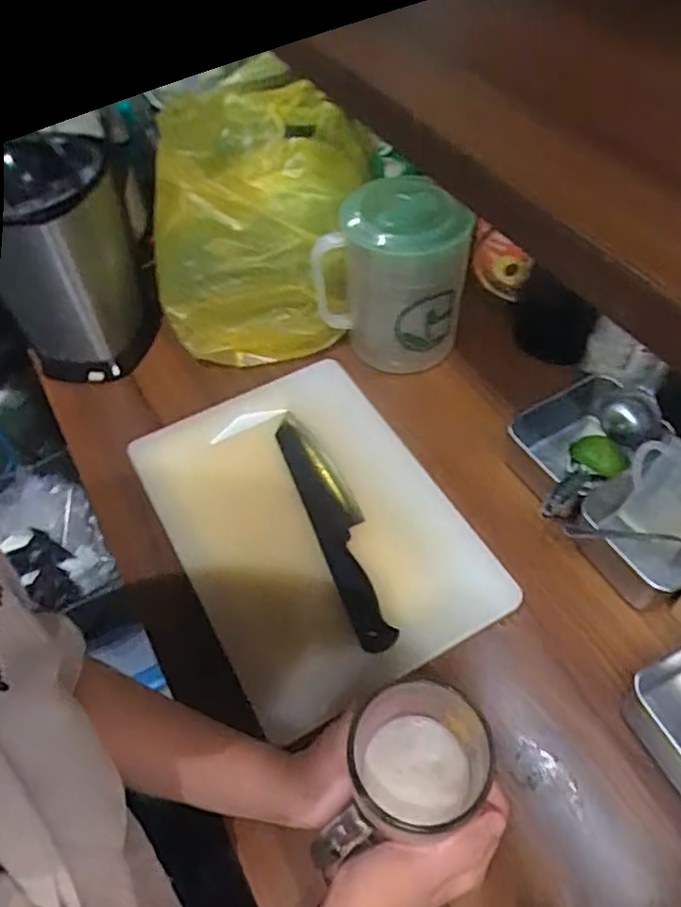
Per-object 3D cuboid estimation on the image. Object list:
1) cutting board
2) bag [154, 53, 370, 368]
[{"bbox_3d":[-0.032,0.063,0.641,0.250,0.027,0.352,-27,53,-14],"label":"cutting board"},{"bbox_3d":[-0.089,-0.283,0.789,0.217,0.194,0.321,7,53,8],"label":"bag"}]

